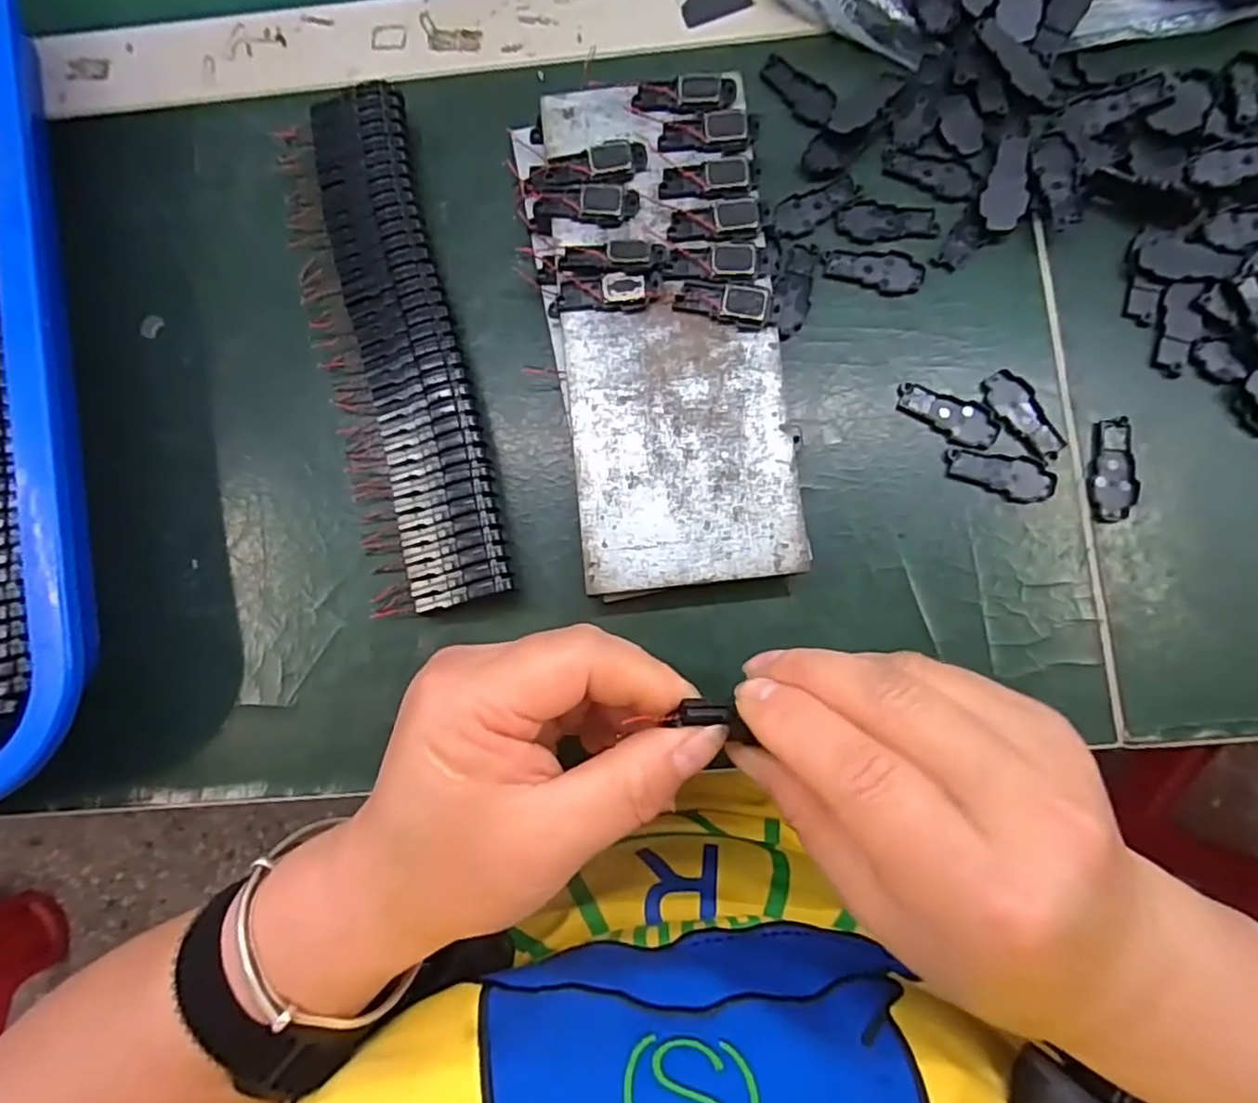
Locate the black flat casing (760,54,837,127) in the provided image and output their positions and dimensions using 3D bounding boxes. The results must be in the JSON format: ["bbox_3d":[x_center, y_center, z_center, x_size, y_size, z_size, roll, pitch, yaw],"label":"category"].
[{"bbox_3d":[0.069,-0.189,0.273,0.037,0.004,0.018,40,87,7],"label":"black flat casing"}]

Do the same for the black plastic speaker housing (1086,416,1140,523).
[{"bbox_3d":[0.180,-0.031,0.247,0.019,0.004,0.039,-1,83,3],"label":"black plastic speaker housing"}]

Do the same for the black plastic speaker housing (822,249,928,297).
[{"bbox_3d":[0.097,-0.112,0.262,0.039,0.004,0.017,14,84,5],"label":"black plastic speaker housing"}]

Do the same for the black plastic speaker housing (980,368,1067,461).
[{"bbox_3d":[0.150,-0.052,0.252,0.015,0.004,0.038,-37,82,-2],"label":"black plastic speaker housing"}]

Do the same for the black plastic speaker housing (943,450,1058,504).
[{"bbox_3d":[0.139,-0.028,0.249,0.041,0.004,0.016,12,84,5],"label":"black plastic speaker housing"}]

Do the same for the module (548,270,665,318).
[{"bbox_3d":[-0.009,-0.098,0.249,0.040,0.004,0.016,-2,99,6],"label":"module"}]

